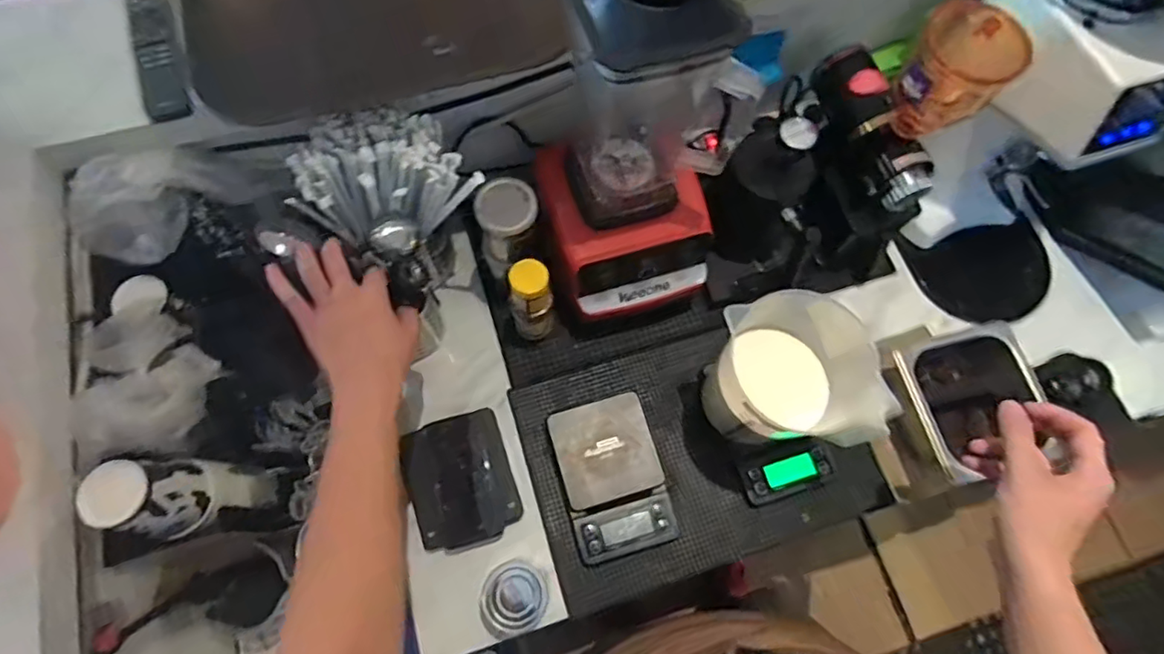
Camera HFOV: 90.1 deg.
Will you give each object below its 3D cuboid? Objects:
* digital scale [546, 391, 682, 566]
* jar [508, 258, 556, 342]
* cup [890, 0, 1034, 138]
[{"bbox_3d":[0.039,0.195,0.759,0.129,0.038,0.194,-14,72,-7],"label":"digital scale"},{"bbox_3d":[-0.064,-0.032,0.760,0.058,0.172,0.051,-5,71,-4],"label":"jar"},{"bbox_3d":[0.385,-0.262,0.618,0.098,0.140,0.087,43,74,12],"label":"cup"}]

